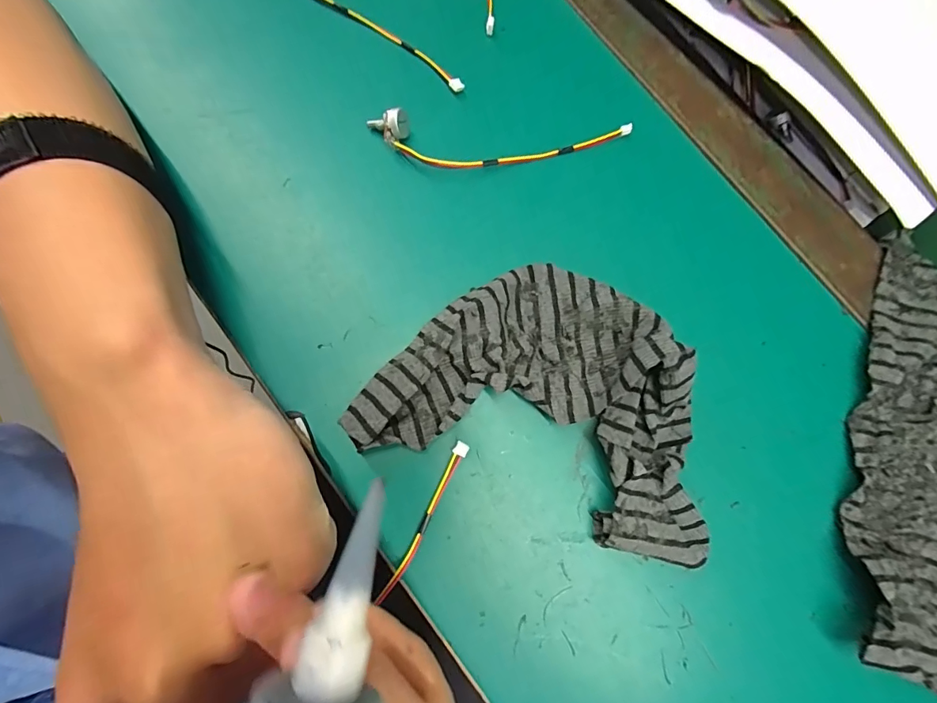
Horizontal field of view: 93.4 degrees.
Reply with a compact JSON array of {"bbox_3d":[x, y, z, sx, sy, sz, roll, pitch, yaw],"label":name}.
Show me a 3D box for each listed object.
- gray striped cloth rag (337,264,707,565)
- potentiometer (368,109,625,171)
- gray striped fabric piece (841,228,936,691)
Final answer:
[{"bbox_3d":[0.046,0.018,0.235,0.184,0.029,0.126,21,80,1],"label":"gray striped cloth rag"},{"bbox_3d":[0.022,-0.126,0.267,0.161,0.029,0.031,-1,80,-3],"label":"potentiometer"},{"bbox_3d":[0.279,0.060,0.241,0.119,0.031,0.237,16,80,0],"label":"gray striped fabric piece"}]

